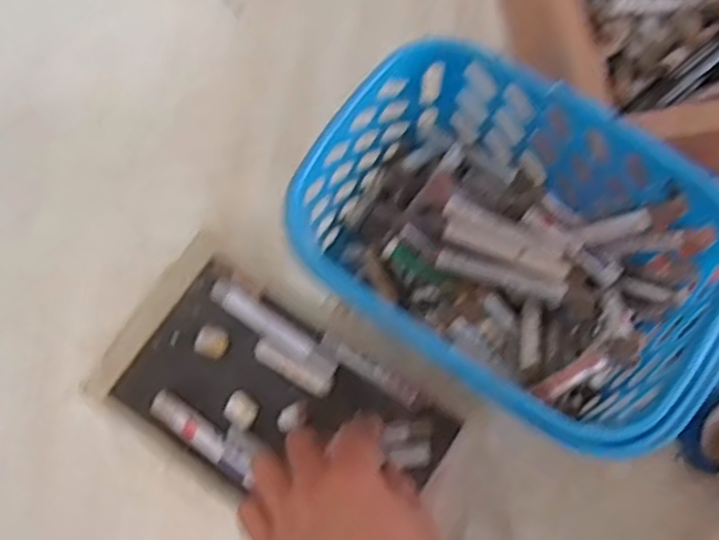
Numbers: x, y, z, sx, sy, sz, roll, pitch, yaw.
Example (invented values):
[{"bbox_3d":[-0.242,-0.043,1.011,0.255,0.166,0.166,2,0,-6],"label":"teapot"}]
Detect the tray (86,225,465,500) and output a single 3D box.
[{"bbox_3d":[-0.054,0.087,0.486,0.213,0.037,0.130,35,79,8],"label":"tray"}]

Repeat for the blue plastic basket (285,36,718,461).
[{"bbox_3d":[0.087,-0.010,0.473,0.240,0.123,0.174,37,79,9],"label":"blue plastic basket"}]

